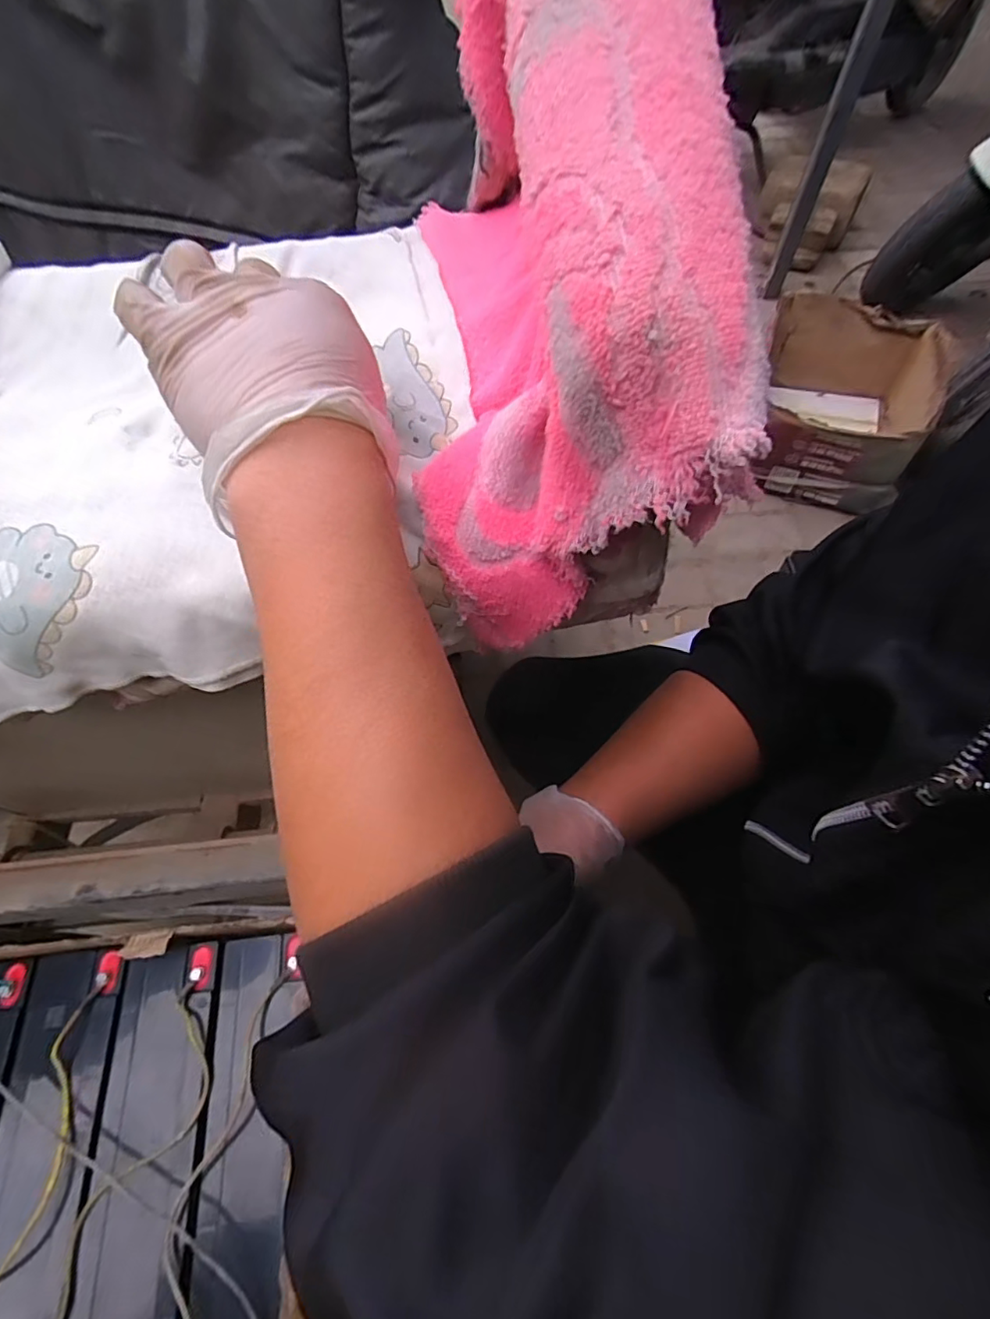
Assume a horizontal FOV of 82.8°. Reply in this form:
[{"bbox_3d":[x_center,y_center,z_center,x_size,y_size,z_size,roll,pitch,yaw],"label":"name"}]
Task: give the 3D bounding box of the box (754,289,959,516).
[{"bbox_3d":[0.652,-0.482,1.067,0.271,0.192,0.353,12,63,10],"label":"box"}]

